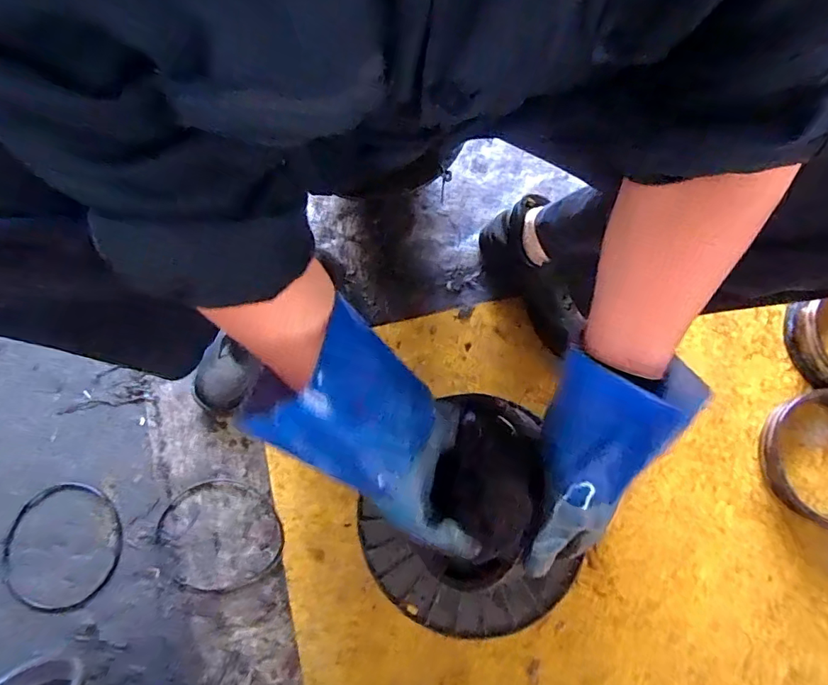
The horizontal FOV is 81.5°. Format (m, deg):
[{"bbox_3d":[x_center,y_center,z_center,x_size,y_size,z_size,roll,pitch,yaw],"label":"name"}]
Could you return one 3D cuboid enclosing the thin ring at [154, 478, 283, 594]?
[{"bbox_3d":[-0.253,0.253,0.625,0.162,0.008,0.139,12,78,4],"label":"thin ring"}]

